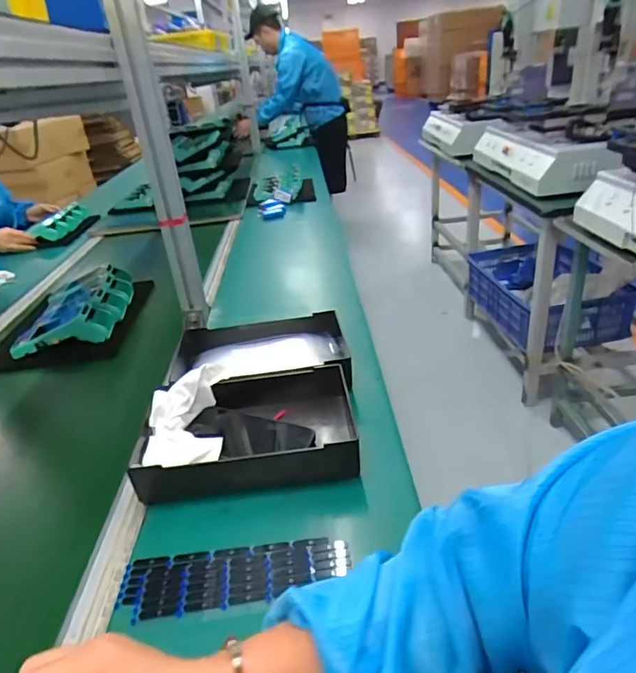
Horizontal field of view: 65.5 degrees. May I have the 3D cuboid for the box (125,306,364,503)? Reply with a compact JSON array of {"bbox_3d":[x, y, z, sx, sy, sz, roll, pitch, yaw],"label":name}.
[{"bbox_3d":[-0.088,0.072,0.683,0.263,0.073,0.321,-6,26,-2],"label":"box"}]

